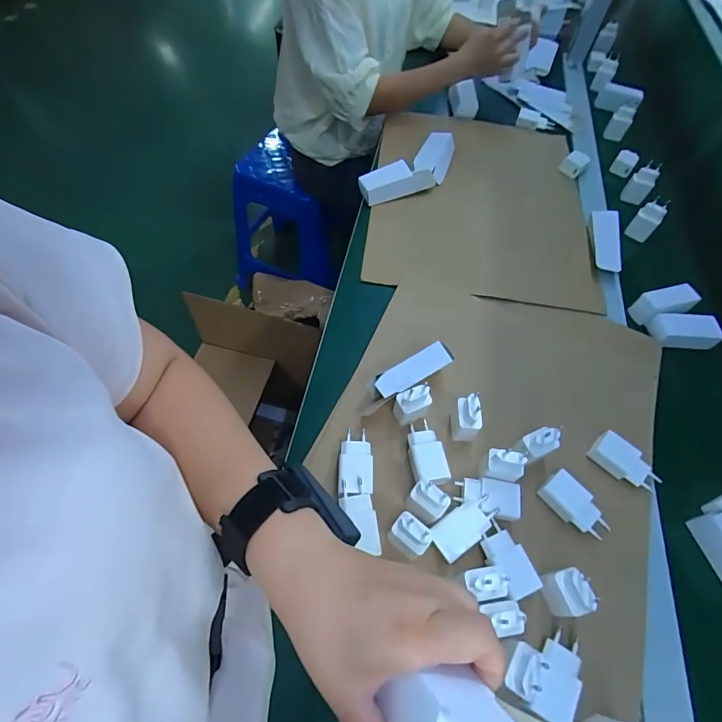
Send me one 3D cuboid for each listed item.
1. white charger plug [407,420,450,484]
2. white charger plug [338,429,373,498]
[{"bbox_3d":[0.076,0.110,0.506,0.037,0.034,0.079,-8,60,-9],"label":"white charger plug"},{"bbox_3d":[-0.007,0.120,0.492,0.038,0.027,0.078,2,59,-3],"label":"white charger plug"}]

